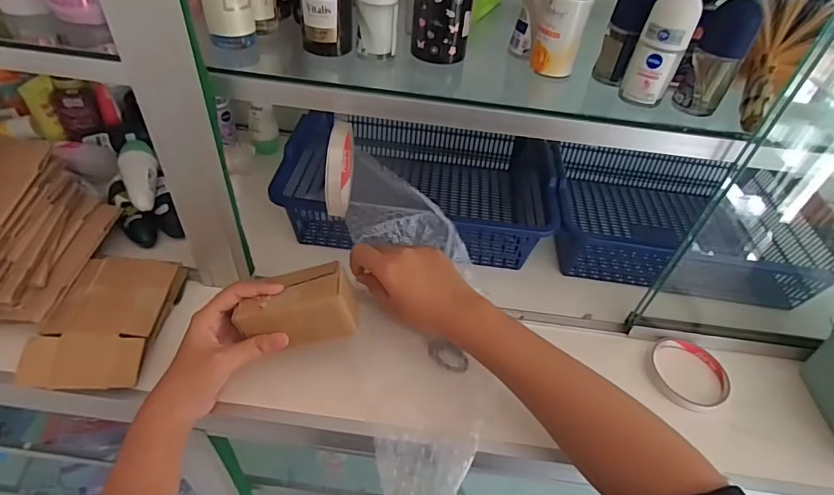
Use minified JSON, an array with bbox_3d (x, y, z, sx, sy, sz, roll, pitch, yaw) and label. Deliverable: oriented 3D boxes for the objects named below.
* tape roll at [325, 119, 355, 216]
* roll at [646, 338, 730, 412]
[{"bbox_3d":[-0.071,-0.076,0.432,0.013,0.085,0.090,5,45,-2],"label":"tape roll"},{"bbox_3d":[0.292,0.136,0.498,0.082,0.011,0.082,4,45,-4],"label":"roll"}]

